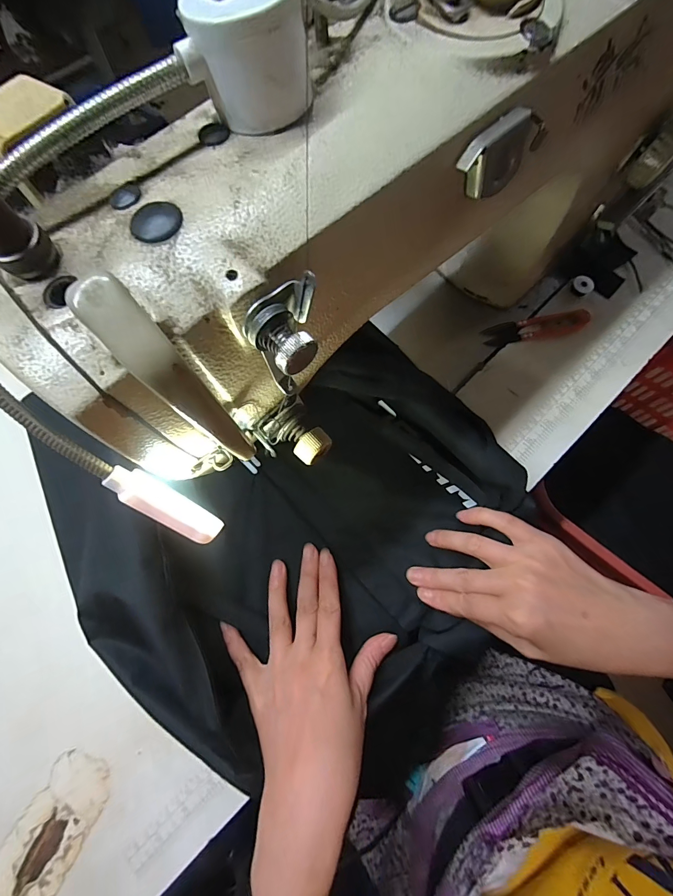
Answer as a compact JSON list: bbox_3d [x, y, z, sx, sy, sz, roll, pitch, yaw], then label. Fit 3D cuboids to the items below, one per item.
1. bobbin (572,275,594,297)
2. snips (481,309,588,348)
[{"bbox_3d":[0.252,-0.168,0.378,0.018,0.009,0.020,-25,74,-5],"label":"bobbin"},{"bbox_3d":[0.200,-0.122,0.369,0.102,0.009,0.027,-11,73,-1],"label":"snips"}]

